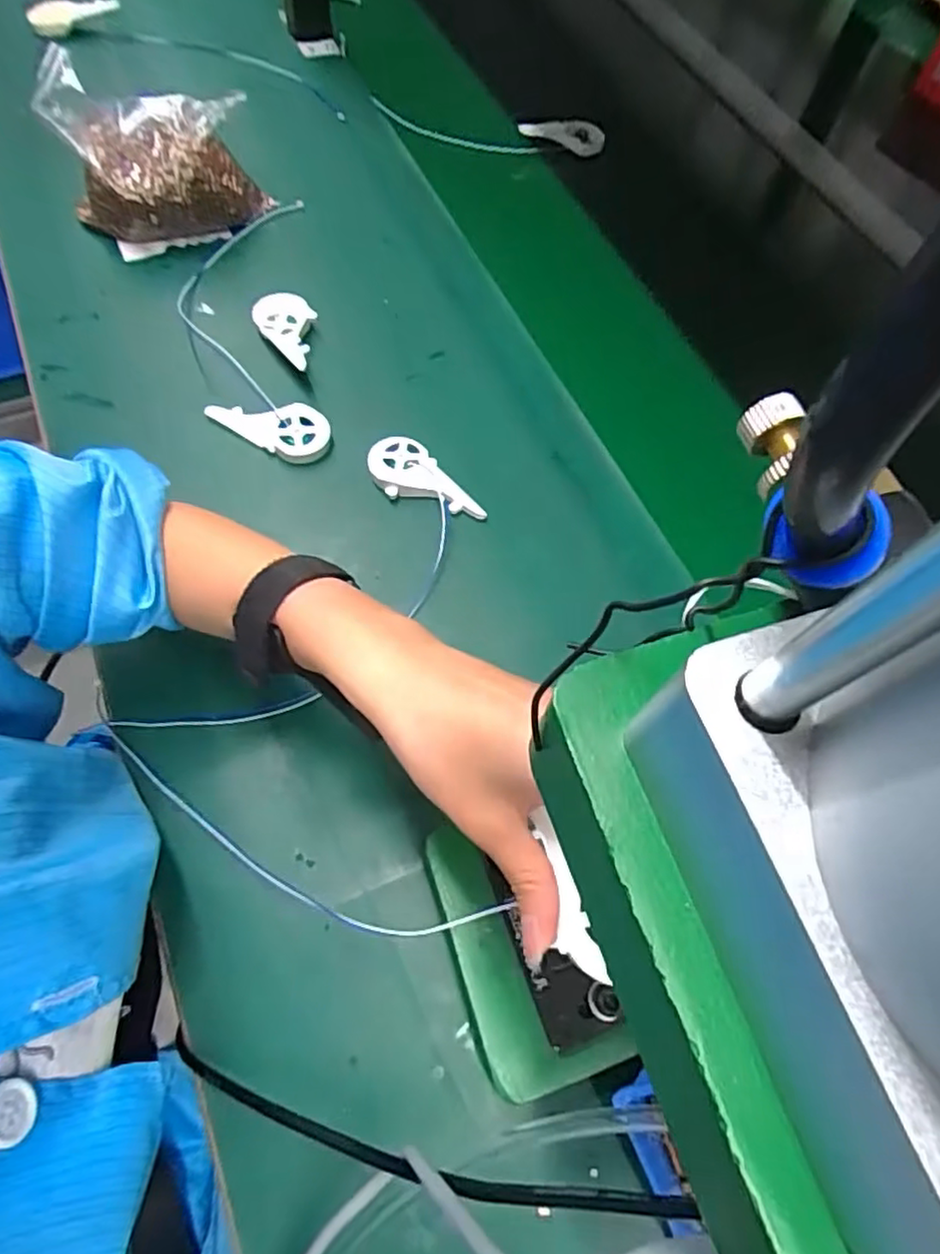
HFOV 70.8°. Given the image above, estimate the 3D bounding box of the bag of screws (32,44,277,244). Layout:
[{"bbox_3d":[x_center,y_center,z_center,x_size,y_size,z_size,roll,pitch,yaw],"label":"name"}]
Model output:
[{"bbox_3d":[-0.280,-0.411,0.584,0.171,0.084,0.115,16,64,4],"label":"bag of screws"}]

